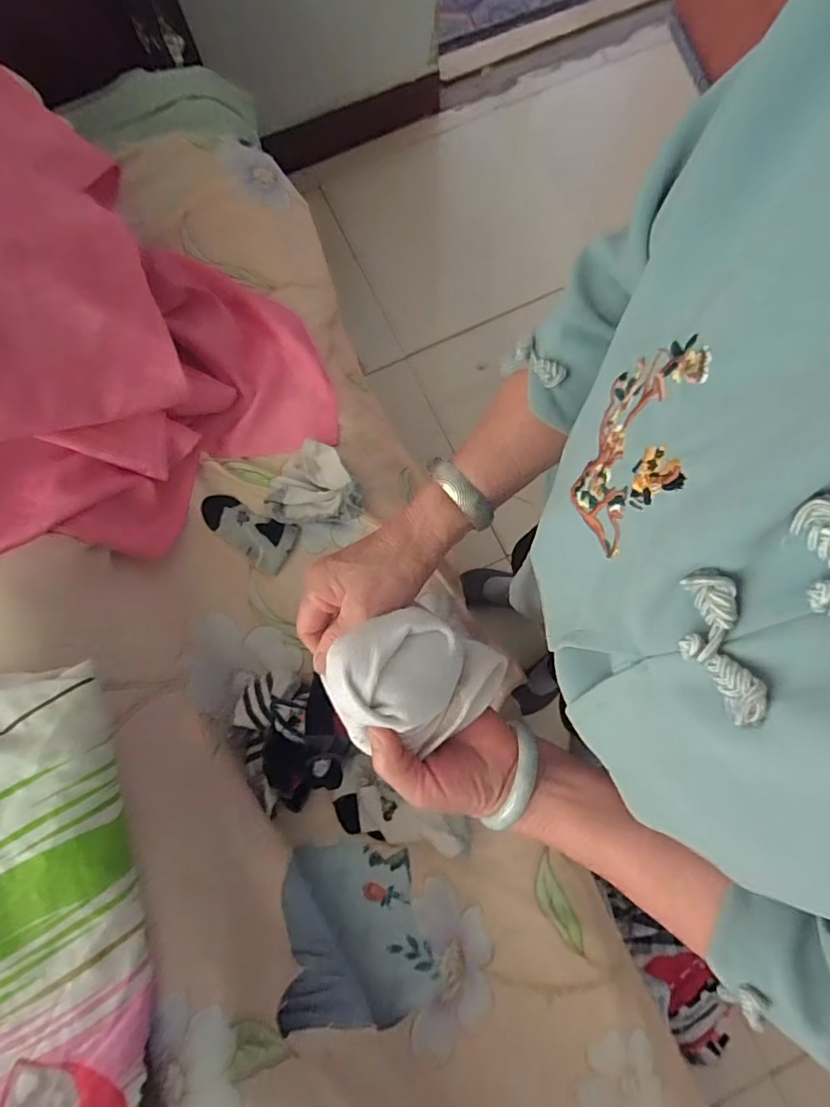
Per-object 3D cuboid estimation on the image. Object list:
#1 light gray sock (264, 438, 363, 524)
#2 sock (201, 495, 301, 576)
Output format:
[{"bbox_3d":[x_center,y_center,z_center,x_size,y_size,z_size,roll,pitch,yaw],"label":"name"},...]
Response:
[{"bbox_3d":[-0.144,-0.099,0.744,0.136,0.050,0.107,-5,79,0],"label":"light gray sock"},{"bbox_3d":[-0.239,-0.035,0.745,0.137,0.026,0.073,28,81,6],"label":"sock"}]

